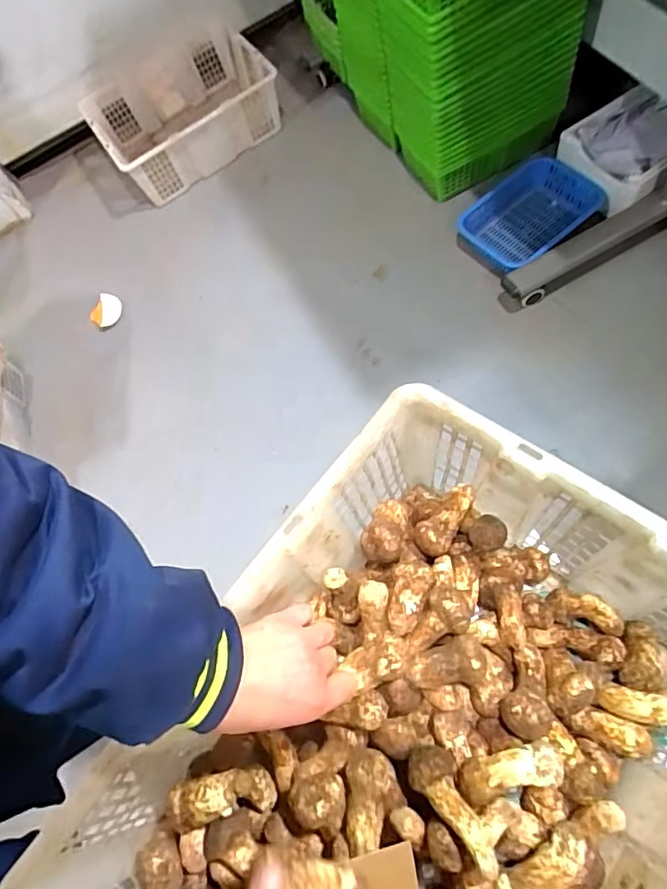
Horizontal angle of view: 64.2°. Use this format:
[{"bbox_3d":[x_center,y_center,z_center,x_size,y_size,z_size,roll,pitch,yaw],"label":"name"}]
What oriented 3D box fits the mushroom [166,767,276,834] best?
[{"bbox_3d":[-0.094,0.294,0.439,0.089,0.037,0.046,-7,73,0],"label":"mushroom"}]

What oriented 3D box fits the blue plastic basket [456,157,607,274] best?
[{"bbox_3d":[0.427,-0.511,1.183,0.291,0.085,0.208,-43,76,0],"label":"blue plastic basket"}]

